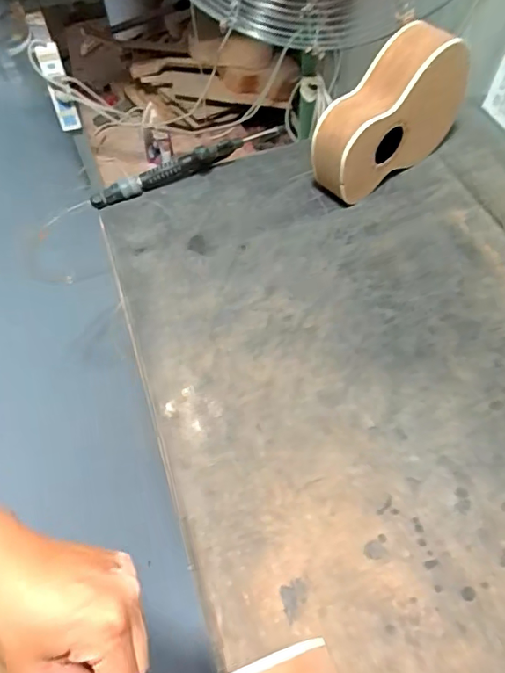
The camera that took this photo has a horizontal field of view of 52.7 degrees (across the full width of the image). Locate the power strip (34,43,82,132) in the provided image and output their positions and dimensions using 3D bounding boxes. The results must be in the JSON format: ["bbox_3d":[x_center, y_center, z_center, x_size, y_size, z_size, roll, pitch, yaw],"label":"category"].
[{"bbox_3d":[-0.525,-0.666,1.390,0.065,0.235,0.034,-21,60,-10],"label":"power strip"}]

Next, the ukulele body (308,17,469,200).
[{"bbox_3d":[0.186,-0.297,0.680,0.245,0.177,0.071,-33,61,-16],"label":"ukulele body"}]

